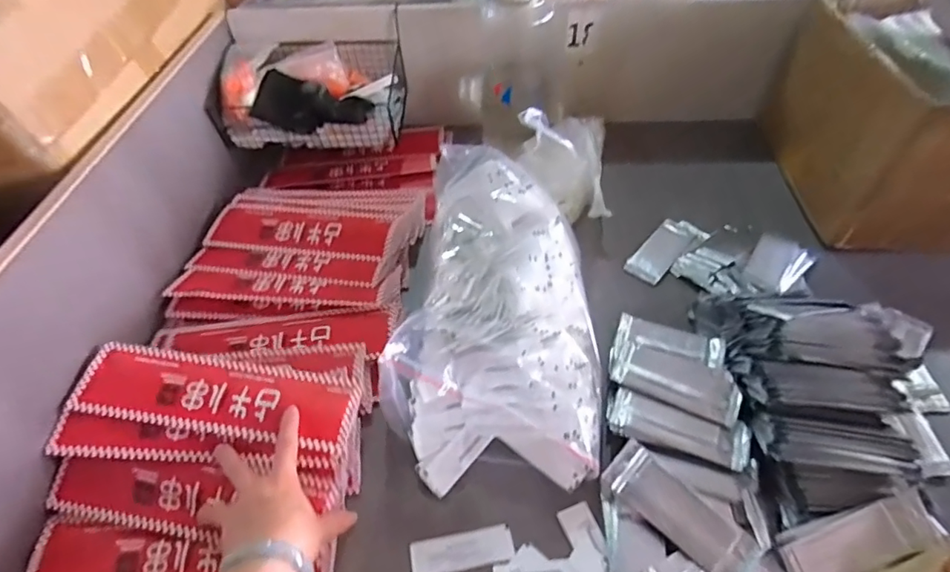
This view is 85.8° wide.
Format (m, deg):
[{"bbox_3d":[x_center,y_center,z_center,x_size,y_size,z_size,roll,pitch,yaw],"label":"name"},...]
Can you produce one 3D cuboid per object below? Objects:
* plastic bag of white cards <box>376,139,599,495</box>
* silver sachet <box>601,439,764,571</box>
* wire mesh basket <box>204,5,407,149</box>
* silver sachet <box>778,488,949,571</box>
[{"bbox_3d":[0.031,0.020,0.550,0.203,0.139,0.332,4,51,6],"label":"plastic bag of white cards"},{"bbox_3d":[0.184,0.202,0.460,0.135,0.008,0.049,40,77,25],"label":"silver sachet"},{"bbox_3d":[-0.250,-0.301,0.781,0.273,0.112,0.149,-3,50,1],"label":"wire mesh basket"},{"bbox_3d":[0.332,0.220,0.437,0.137,0.009,0.054,-24,84,-4],"label":"silver sachet"}]

